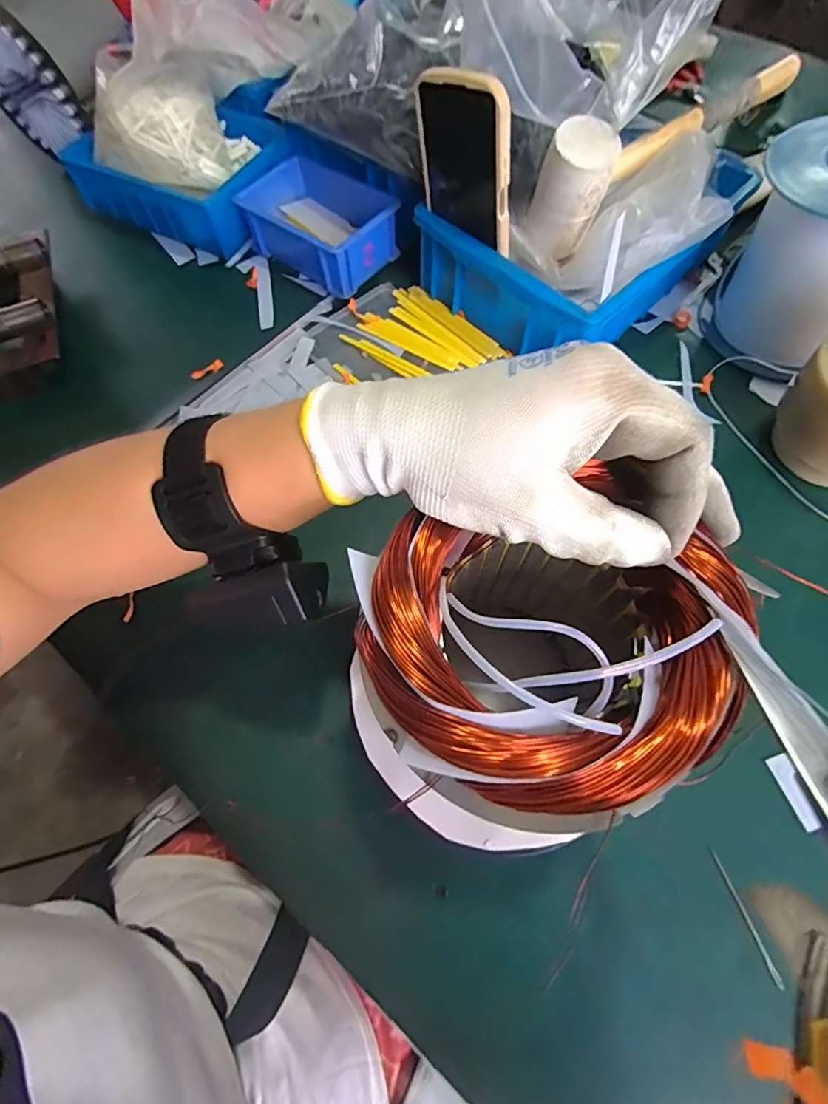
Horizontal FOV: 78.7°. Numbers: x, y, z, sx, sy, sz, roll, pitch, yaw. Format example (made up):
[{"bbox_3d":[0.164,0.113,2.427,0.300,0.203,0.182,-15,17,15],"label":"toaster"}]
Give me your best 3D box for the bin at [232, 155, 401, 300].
[{"bbox_3d":[-0.091,-0.333,0.509,0.146,0.053,0.107,37,71,17],"label":"bin"}]

